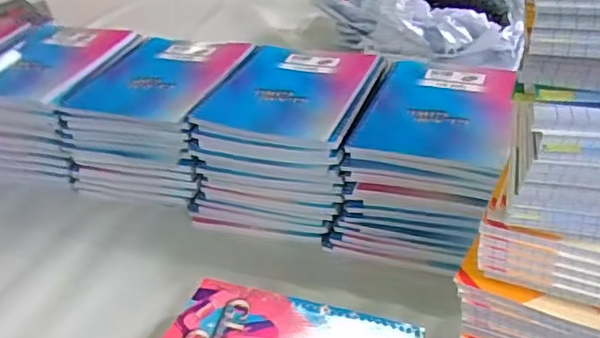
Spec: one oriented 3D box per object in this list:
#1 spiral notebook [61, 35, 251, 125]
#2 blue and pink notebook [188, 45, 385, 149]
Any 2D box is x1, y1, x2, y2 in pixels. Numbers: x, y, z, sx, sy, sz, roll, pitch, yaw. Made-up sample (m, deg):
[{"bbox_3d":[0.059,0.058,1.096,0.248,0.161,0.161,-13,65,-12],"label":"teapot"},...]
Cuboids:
[{"bbox_3d":[-0.164,-0.115,0.735,0.171,0.008,0.195,7,35,15],"label":"spiral notebook"},{"bbox_3d":[-0.008,-0.089,0.674,0.154,0.007,0.200,10,36,19],"label":"blue and pink notebook"}]

